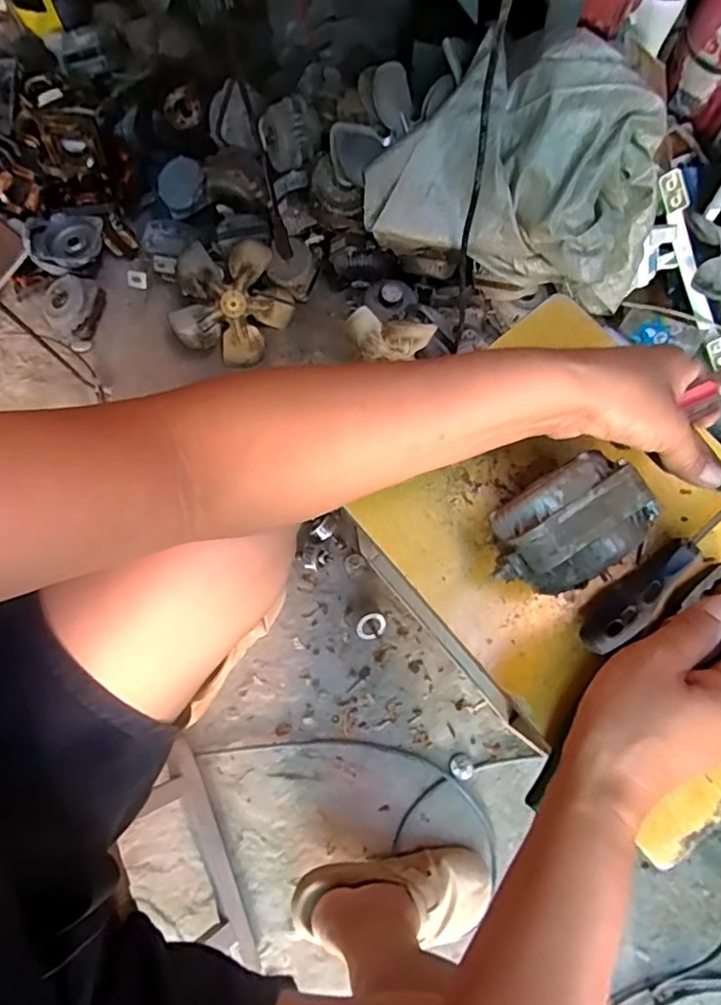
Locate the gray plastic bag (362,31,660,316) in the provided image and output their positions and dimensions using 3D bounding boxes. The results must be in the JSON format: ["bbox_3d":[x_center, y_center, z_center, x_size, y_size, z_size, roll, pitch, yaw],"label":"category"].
[{"bbox_3d":[0.207,-0.411,0.735,0.364,0.209,0.211,14,75,3],"label":"gray plastic bag"}]

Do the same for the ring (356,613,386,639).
[{"bbox_3d":[0.014,0.172,0.801,0.040,0.048,0.012,-6,36,-2],"label":"ring"}]

